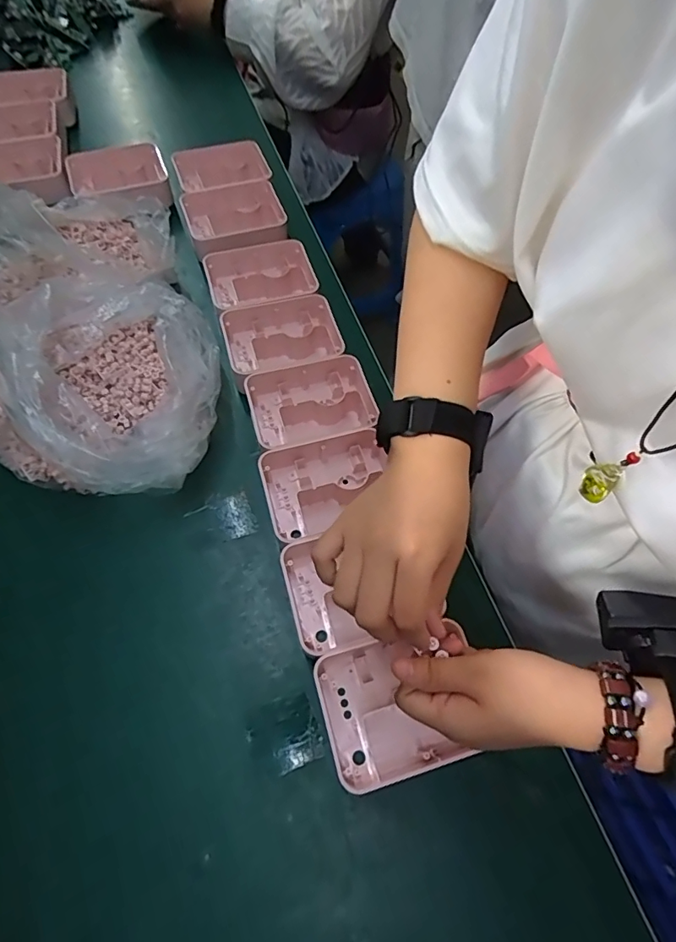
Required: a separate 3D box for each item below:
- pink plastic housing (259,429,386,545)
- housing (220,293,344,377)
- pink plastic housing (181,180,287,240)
[{"bbox_3d":[-0.007,0.017,0.485,0.128,0.039,0.094,-16,64,-10],"label":"pink plastic housing"},{"bbox_3d":[-0.064,-0.149,0.571,0.128,0.045,0.104,-16,64,-11],"label":"housing"},{"bbox_3d":[-0.140,-0.344,0.667,0.125,0.040,0.092,-19,65,-12],"label":"pink plastic housing"}]

